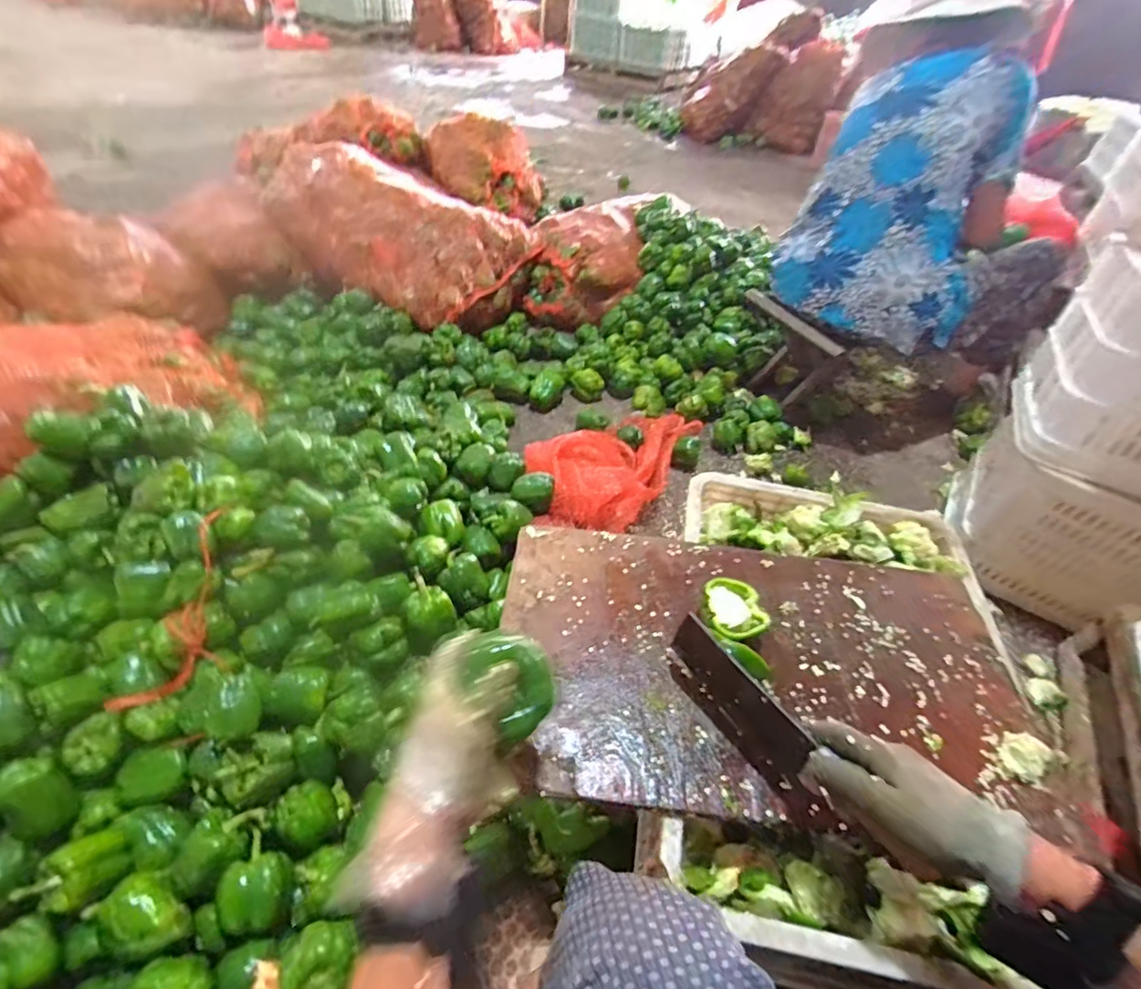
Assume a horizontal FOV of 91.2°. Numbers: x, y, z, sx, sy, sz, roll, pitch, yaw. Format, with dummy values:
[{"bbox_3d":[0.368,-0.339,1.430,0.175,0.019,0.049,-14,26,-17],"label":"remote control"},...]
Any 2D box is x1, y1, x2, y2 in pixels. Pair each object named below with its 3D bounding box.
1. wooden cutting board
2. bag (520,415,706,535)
[{"bbox_3d":[0.196,0.166,0.565,0.519,0.015,0.289,7,44,0],"label":"wooden cutting board"},{"bbox_3d":[0.096,-0.080,1.159,0.237,0.091,0.499,28,34,20],"label":"bag"}]

